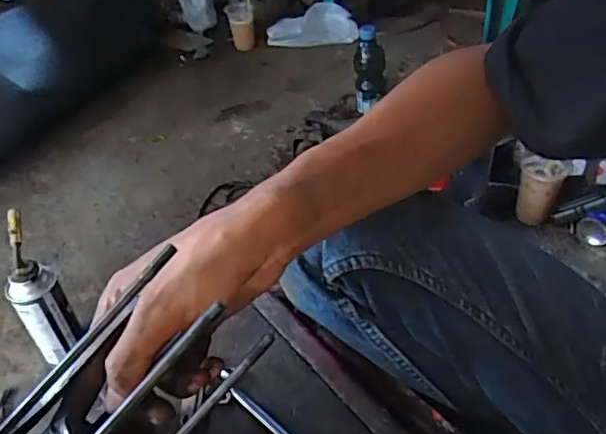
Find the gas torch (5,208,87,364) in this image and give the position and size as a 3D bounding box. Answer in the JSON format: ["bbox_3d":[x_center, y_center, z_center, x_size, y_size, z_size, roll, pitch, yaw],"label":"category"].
[{"bbox_3d":[-0.386,0.114,0.805,0.099,0.212,0.071,28,46,30],"label":"gas torch"}]

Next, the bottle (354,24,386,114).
[{"bbox_3d":[0.141,-0.307,1.176,0.059,0.184,0.060,18,42,21],"label":"bottle"}]

